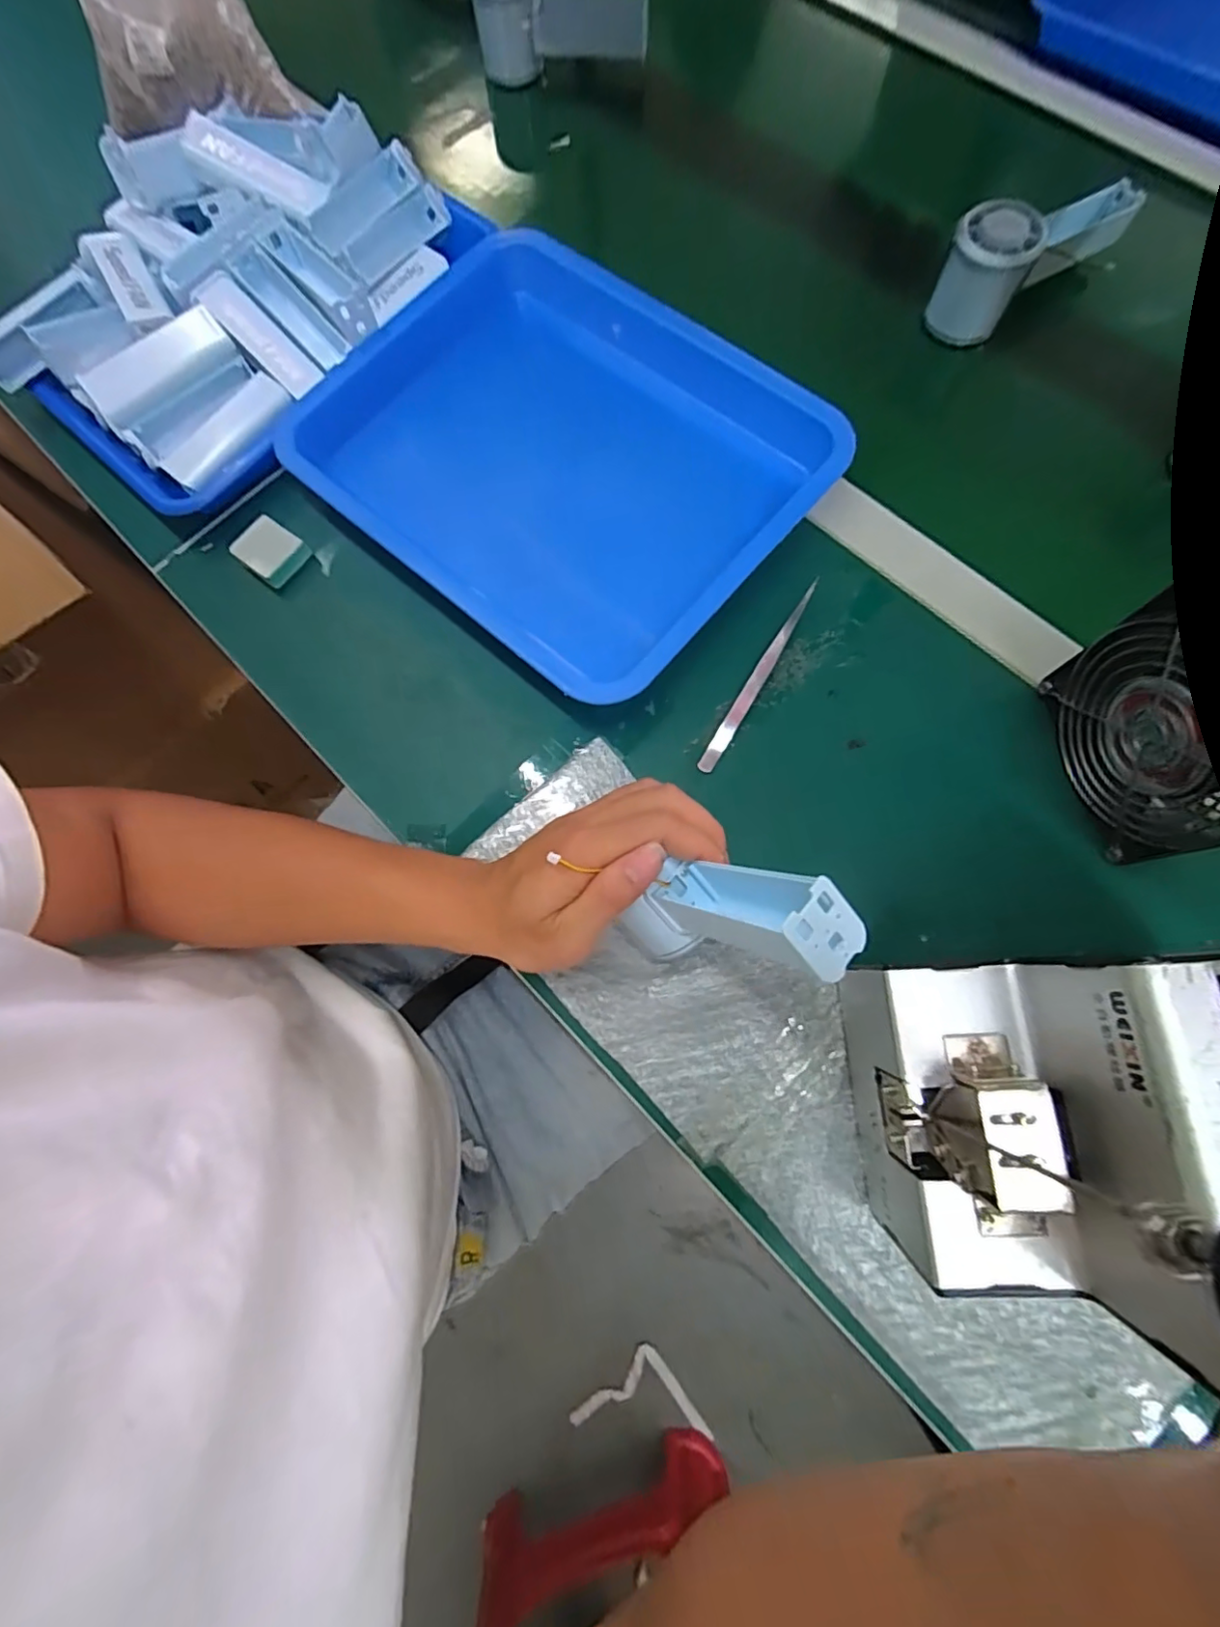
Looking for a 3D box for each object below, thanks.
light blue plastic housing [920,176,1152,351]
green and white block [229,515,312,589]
[{"bbox_3d":[0.308,-0.409,0.422,0.157,0.056,0.055,-33,76,-6],"label":"light blue plastic housing"},{"bbox_3d":[-0.240,-0.186,0.413,0.044,0.011,0.037,37,80,11],"label":"green and white block"}]

